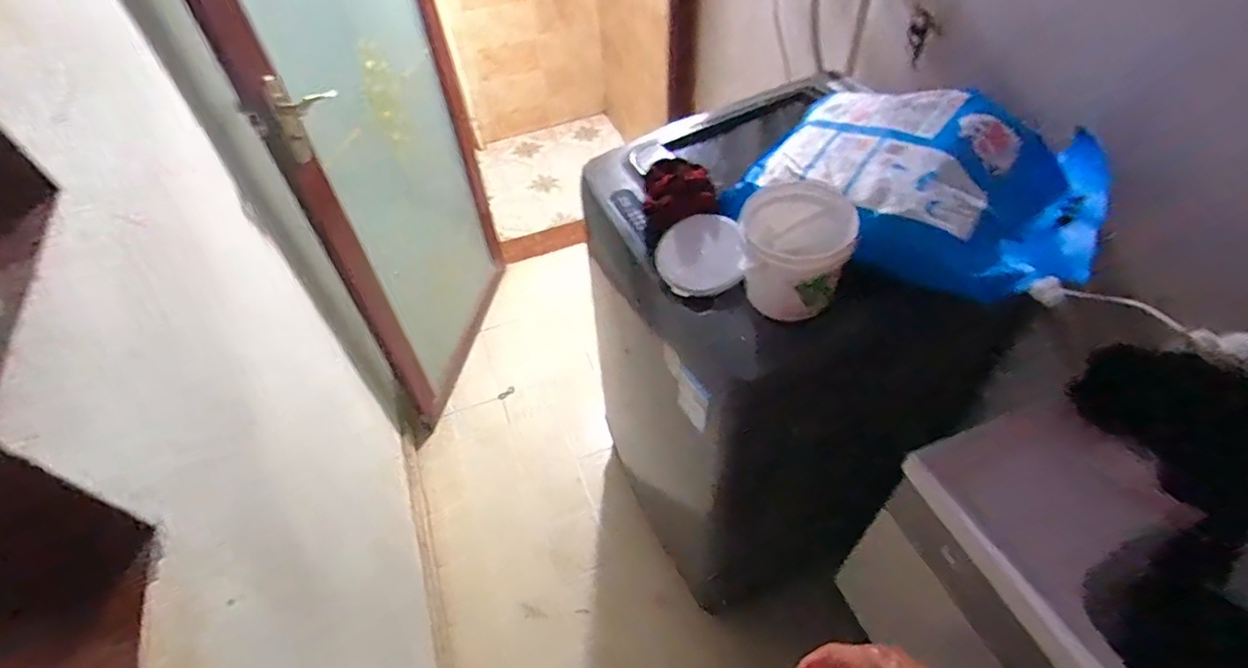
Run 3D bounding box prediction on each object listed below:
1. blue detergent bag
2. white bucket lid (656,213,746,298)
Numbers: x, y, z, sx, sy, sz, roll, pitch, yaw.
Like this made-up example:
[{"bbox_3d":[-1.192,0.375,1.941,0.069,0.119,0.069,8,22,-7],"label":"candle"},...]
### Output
[{"bbox_3d":[0.387,-0.210,0.773,0.405,0.132,0.258,30,57,26],"label":"blue detergent bag"},{"bbox_3d":[0.103,-0.108,0.793,0.117,0.008,0.132,-18,55,13],"label":"white bucket lid"}]

